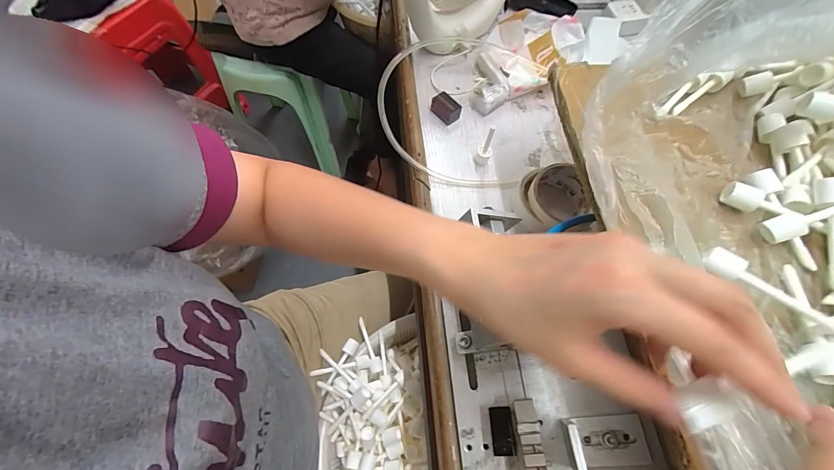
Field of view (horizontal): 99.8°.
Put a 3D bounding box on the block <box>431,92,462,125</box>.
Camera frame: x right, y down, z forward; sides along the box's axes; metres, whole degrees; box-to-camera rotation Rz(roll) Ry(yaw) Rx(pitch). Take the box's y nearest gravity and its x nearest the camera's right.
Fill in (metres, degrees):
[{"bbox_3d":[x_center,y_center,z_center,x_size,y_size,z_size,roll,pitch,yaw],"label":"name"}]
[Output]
[{"bbox_3d":[0.041,-0.179,0.498,0.027,0.021,0.042,-40,73,-19],"label":"block"}]

